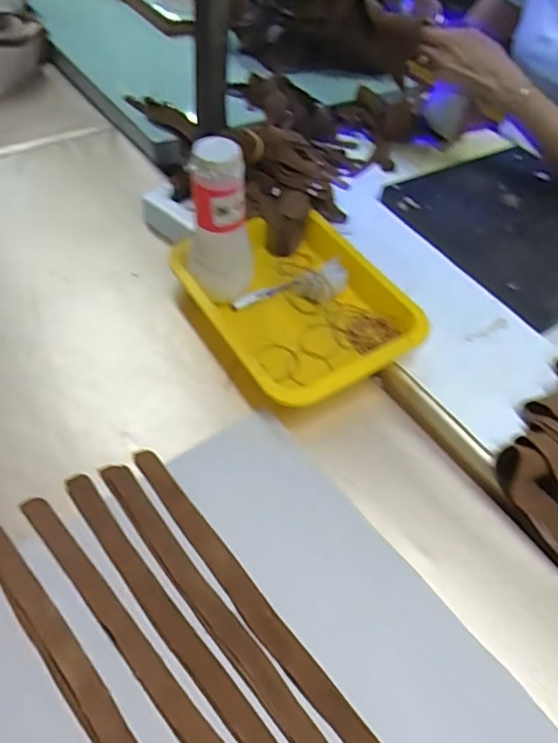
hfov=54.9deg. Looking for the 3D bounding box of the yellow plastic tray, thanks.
[{"bbox_3d":[0.018,-0.074,0.592,0.206,0.042,0.250,-26,58,-23],"label":"yellow plastic tray"}]

